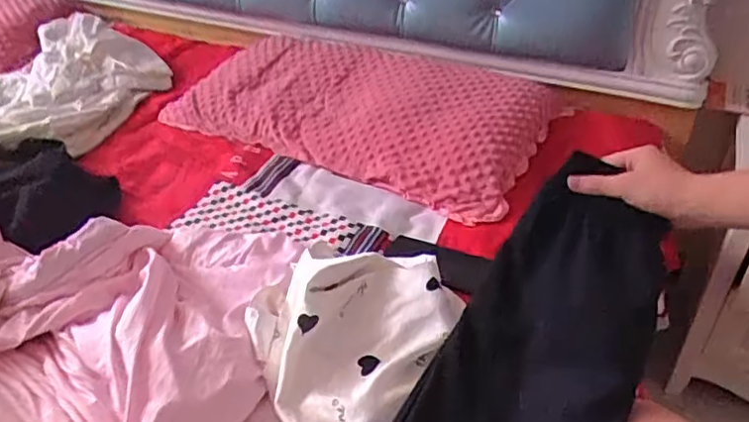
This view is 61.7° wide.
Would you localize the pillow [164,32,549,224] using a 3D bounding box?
[{"bbox_3d":[-0.044,-0.203,1.190,0.695,0.125,0.351,18,39,23],"label":"pillow"}]

